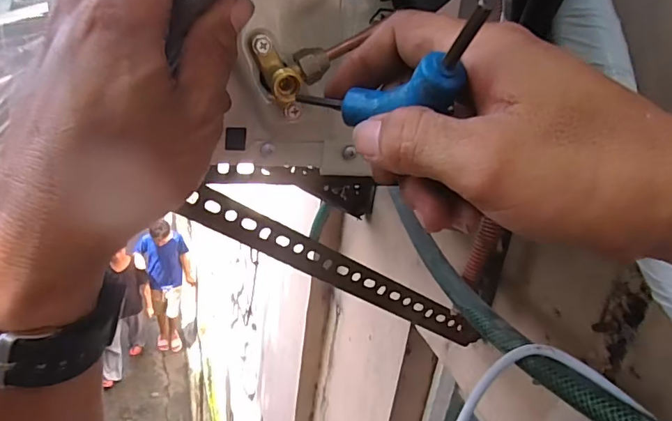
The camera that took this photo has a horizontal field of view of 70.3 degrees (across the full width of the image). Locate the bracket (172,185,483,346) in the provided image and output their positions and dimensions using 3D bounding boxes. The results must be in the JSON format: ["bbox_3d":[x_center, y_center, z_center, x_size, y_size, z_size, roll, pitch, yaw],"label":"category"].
[{"bbox_3d":[0.019,0.072,0.508,0.378,0.034,0.013,29,13,-27],"label":"bracket"}]

